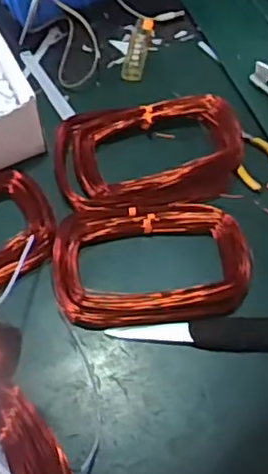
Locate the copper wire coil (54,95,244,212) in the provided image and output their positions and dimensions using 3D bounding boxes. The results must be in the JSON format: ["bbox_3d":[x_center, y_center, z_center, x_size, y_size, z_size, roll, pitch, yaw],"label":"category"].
[{"bbox_3d":[0.014,-0.088,0.624,0.181,0.023,0.110,-6,65,-4],"label":"copper wire coil"}]

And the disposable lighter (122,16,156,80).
[{"bbox_3d":[0.004,-0.210,0.697,0.025,0.013,0.086,8,65,3],"label":"disposable lighter"}]

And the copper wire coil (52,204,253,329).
[{"bbox_3d":[0.016,0.021,0.580,0.175,0.019,0.114,-4,65,-2],"label":"copper wire coil"}]

